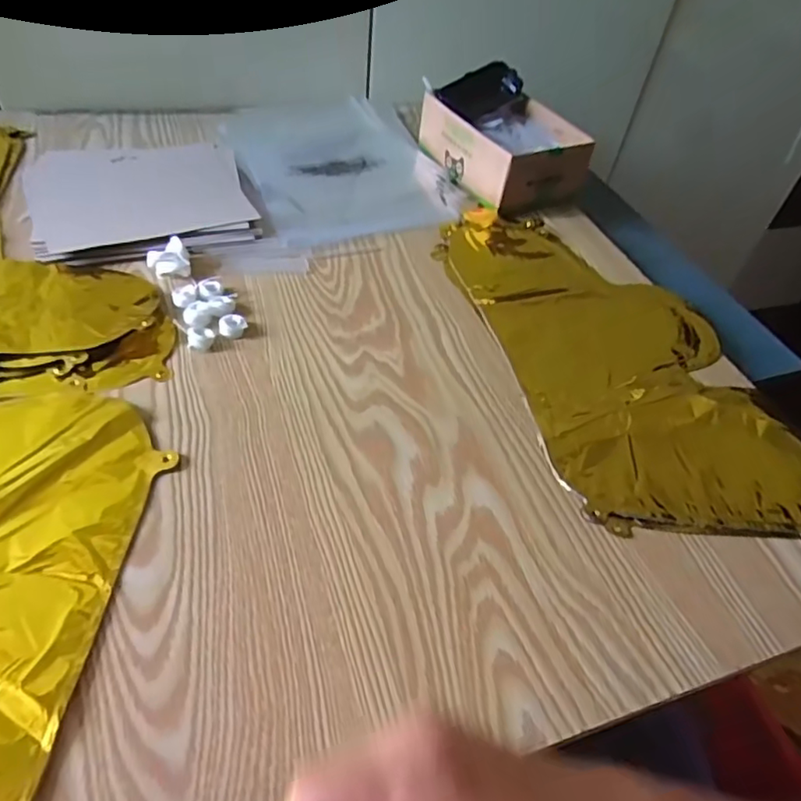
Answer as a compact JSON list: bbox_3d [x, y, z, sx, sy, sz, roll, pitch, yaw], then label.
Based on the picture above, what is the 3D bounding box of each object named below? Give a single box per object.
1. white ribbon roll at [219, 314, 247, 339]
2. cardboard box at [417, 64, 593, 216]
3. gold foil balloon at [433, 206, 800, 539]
[{"bbox_3d":[-0.140,-0.063,0.491,0.022,0.010,0.024,3,48,-4],"label":"white ribbon roll"},{"bbox_3d":[0.125,-0.304,0.689,0.134,0.073,0.186,-17,52,-21],"label":"cardboard box"},{"bbox_3d":[0.188,-0.052,0.520,0.215,0.013,0.411,-9,49,-14],"label":"gold foil balloon"}]

